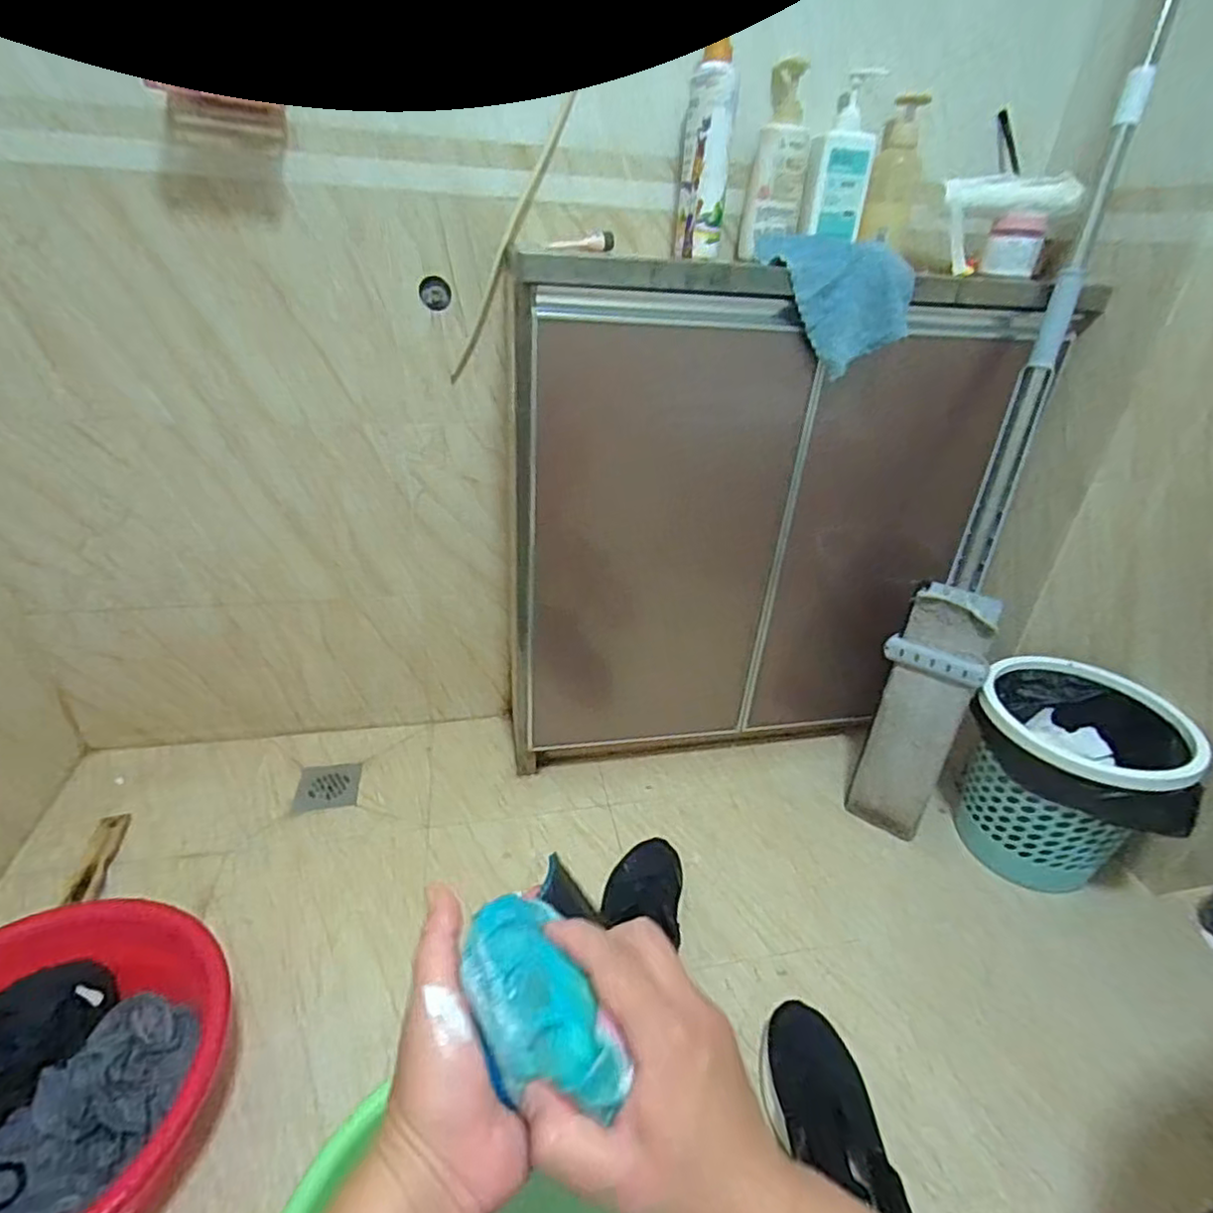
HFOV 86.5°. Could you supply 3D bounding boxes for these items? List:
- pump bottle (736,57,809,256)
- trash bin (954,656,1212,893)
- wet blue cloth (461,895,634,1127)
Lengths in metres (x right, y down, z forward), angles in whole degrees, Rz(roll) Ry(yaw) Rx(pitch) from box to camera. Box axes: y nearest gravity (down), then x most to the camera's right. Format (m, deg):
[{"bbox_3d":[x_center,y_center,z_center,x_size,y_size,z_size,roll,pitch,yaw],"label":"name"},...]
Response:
[{"bbox_3d":[0.230,-0.595,0.872,0.074,0.204,0.074,12,32,16],"label":"pump bottle"},{"bbox_3d":[0.701,0.275,1.005,0.274,0.290,0.226,27,38,35],"label":"trash bin"},{"bbox_3d":[-0.030,0.188,0.309,0.055,0.034,0.101,-19,47,-33],"label":"wet blue cloth"}]

